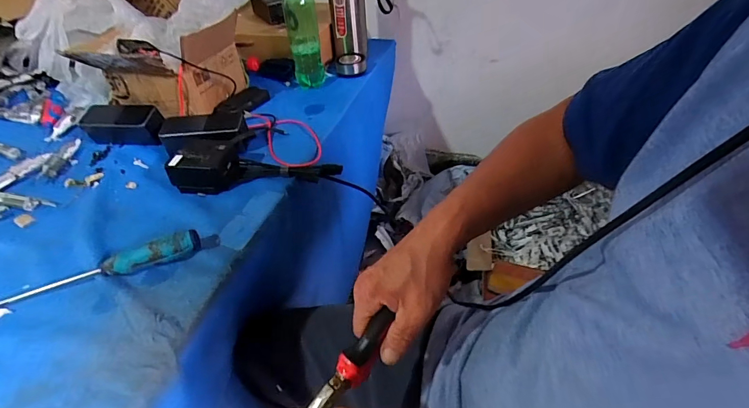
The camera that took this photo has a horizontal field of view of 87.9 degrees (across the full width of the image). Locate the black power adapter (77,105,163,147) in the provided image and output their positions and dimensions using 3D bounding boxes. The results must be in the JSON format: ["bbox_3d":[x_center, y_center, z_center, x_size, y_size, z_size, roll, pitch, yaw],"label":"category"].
[{"bbox_3d":[-0.437,-0.144,0.677,0.140,0.050,0.057,2,41,5],"label":"black power adapter"}]

